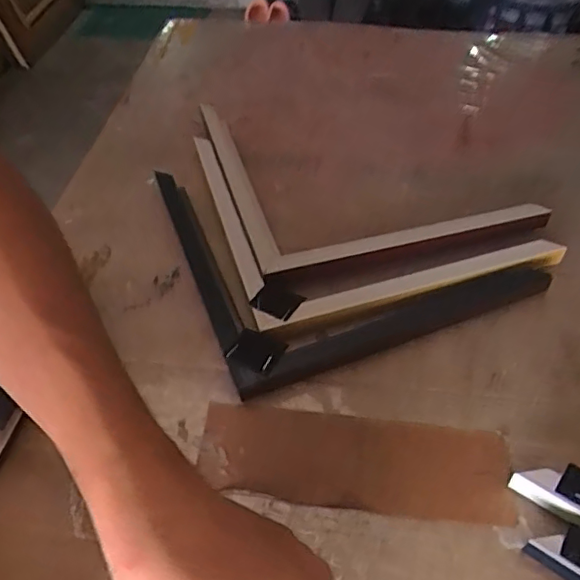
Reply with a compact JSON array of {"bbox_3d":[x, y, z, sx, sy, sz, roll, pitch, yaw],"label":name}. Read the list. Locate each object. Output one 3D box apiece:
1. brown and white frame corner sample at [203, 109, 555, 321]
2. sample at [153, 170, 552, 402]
[{"bbox_3d":[0.040,-0.084,0.421,0.202,0.025,0.217,-18,51,-11],"label":"brown and white frame corner sample"},{"bbox_3d":[0.032,-0.038,0.390,0.202,0.018,0.198,-19,51,-12],"label":"sample"}]

